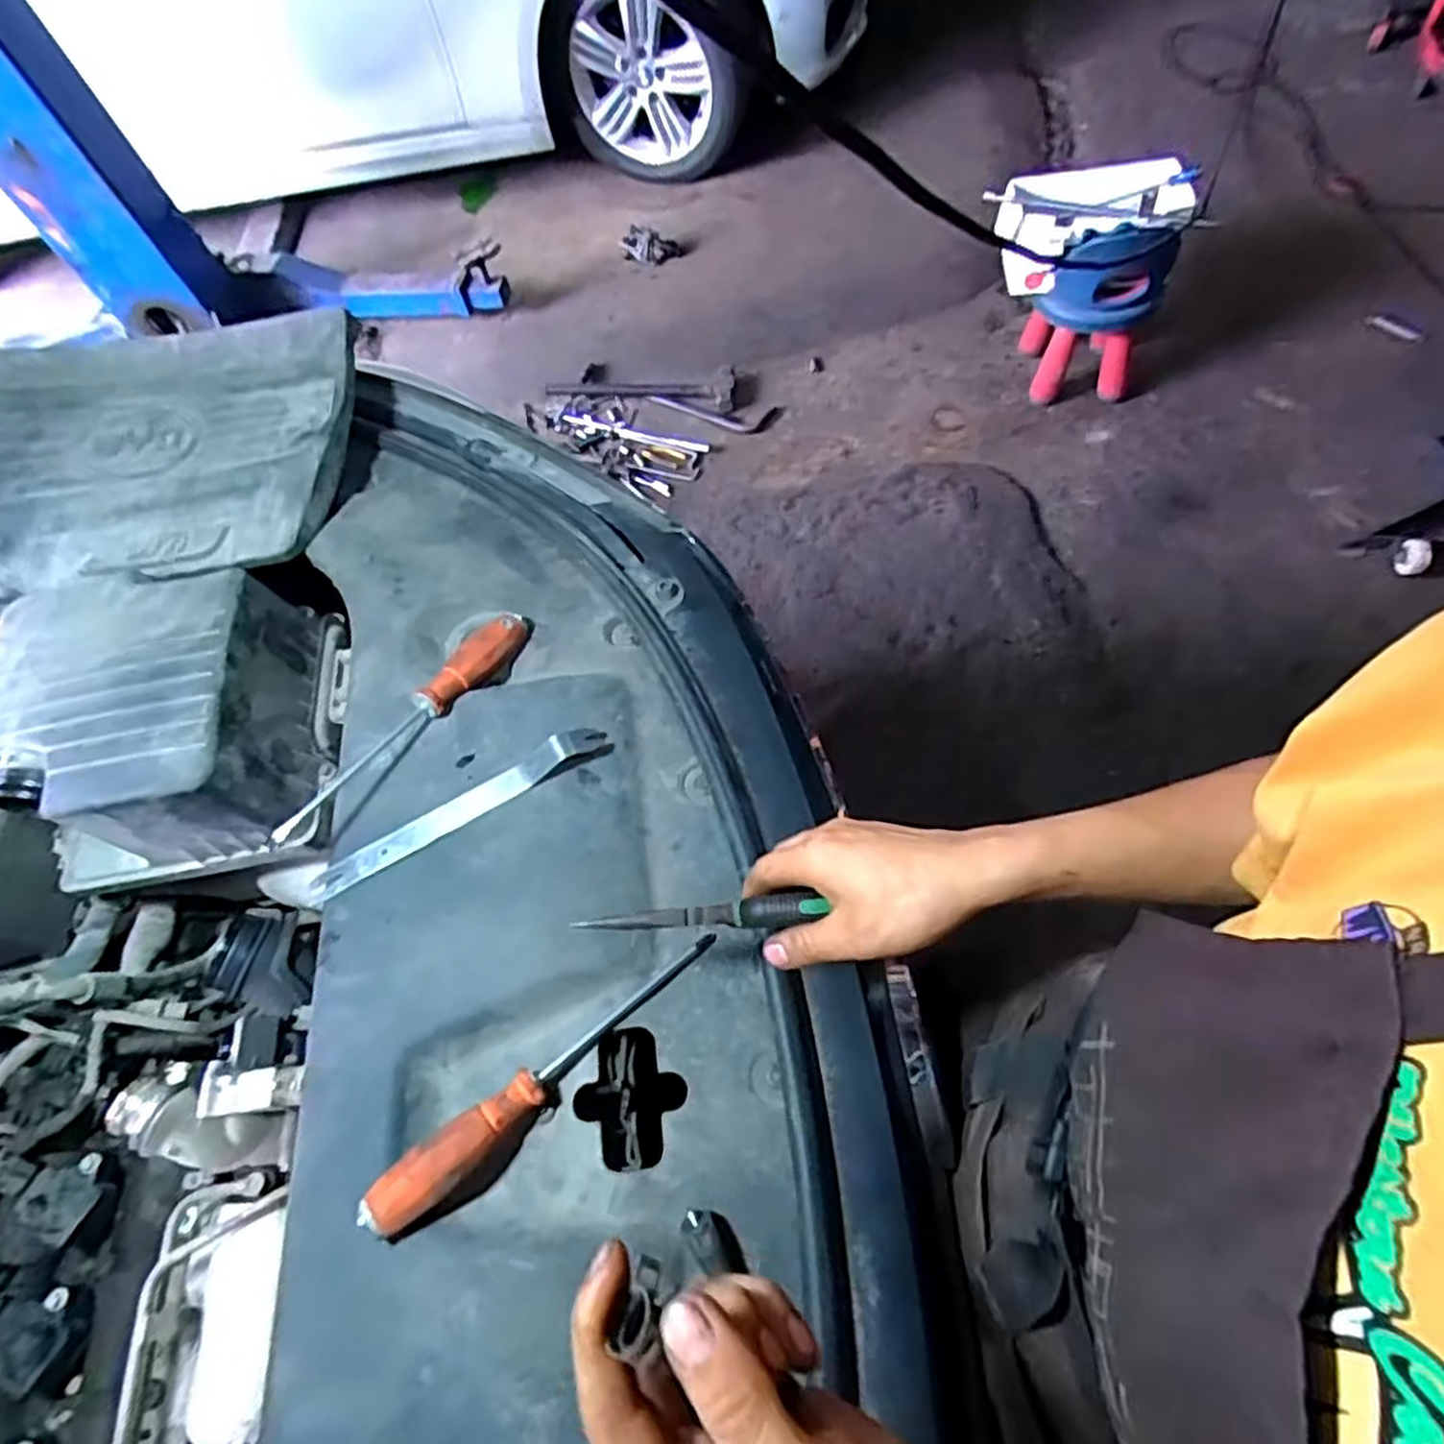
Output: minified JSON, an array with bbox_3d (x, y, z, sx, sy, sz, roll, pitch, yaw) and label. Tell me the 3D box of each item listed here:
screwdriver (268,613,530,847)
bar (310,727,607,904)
[{"bbox_3d":[-0.245,0.000,0.605,0.033,0.039,0.254,30,70,21],"label":"screwdriver"},{"bbox_3d":[-0.194,0.063,0.564,0.229,0.024,0.026,-32,63,-9],"label":"bar"}]

